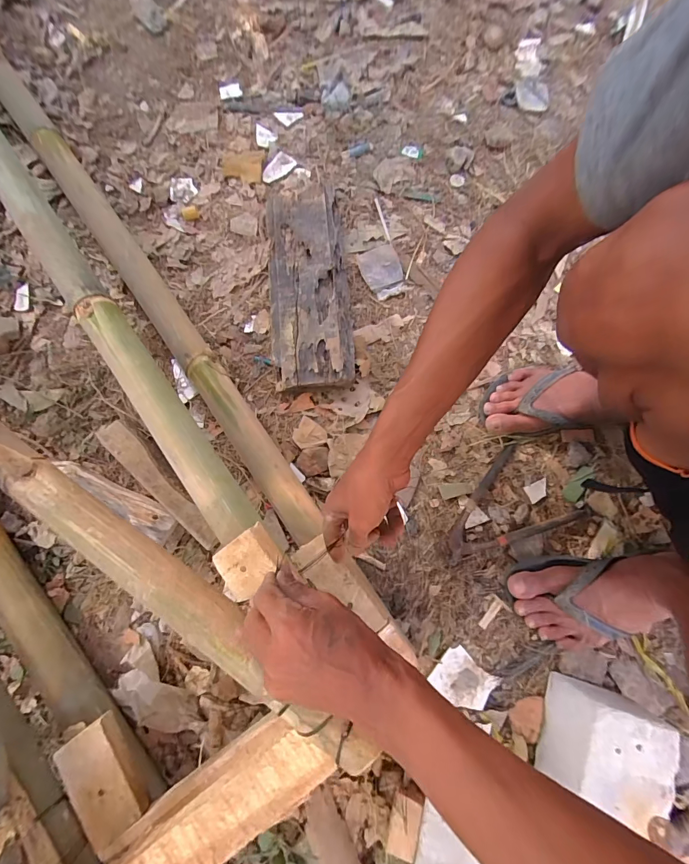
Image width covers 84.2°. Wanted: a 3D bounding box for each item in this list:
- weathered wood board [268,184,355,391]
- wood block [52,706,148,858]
[{"bbox_3d":[-0.063,-0.253,0.658,0.131,0.060,0.373,-6,76,0],"label":"weathered wood board"},{"bbox_3d":[-0.285,0.411,0.451,0.058,0.030,0.118,-36,78,-7],"label":"wood block"}]

